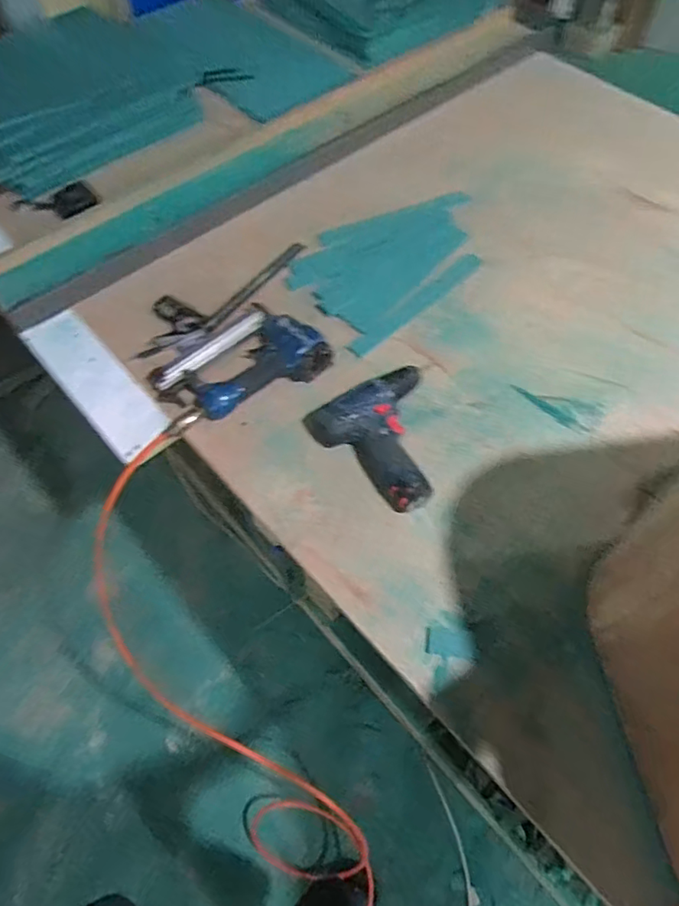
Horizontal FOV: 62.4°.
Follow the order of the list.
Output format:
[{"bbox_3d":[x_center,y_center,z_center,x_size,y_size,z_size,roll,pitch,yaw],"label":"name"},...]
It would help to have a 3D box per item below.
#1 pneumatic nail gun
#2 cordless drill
[{"bbox_3d":[-0.144,-0.125,0.818,0.176,0.059,0.217,40,67,20],"label":"pneumatic nail gun"},{"bbox_3d":[0.077,-0.034,0.763,0.170,0.055,0.203,-37,67,-19],"label":"cordless drill"}]

